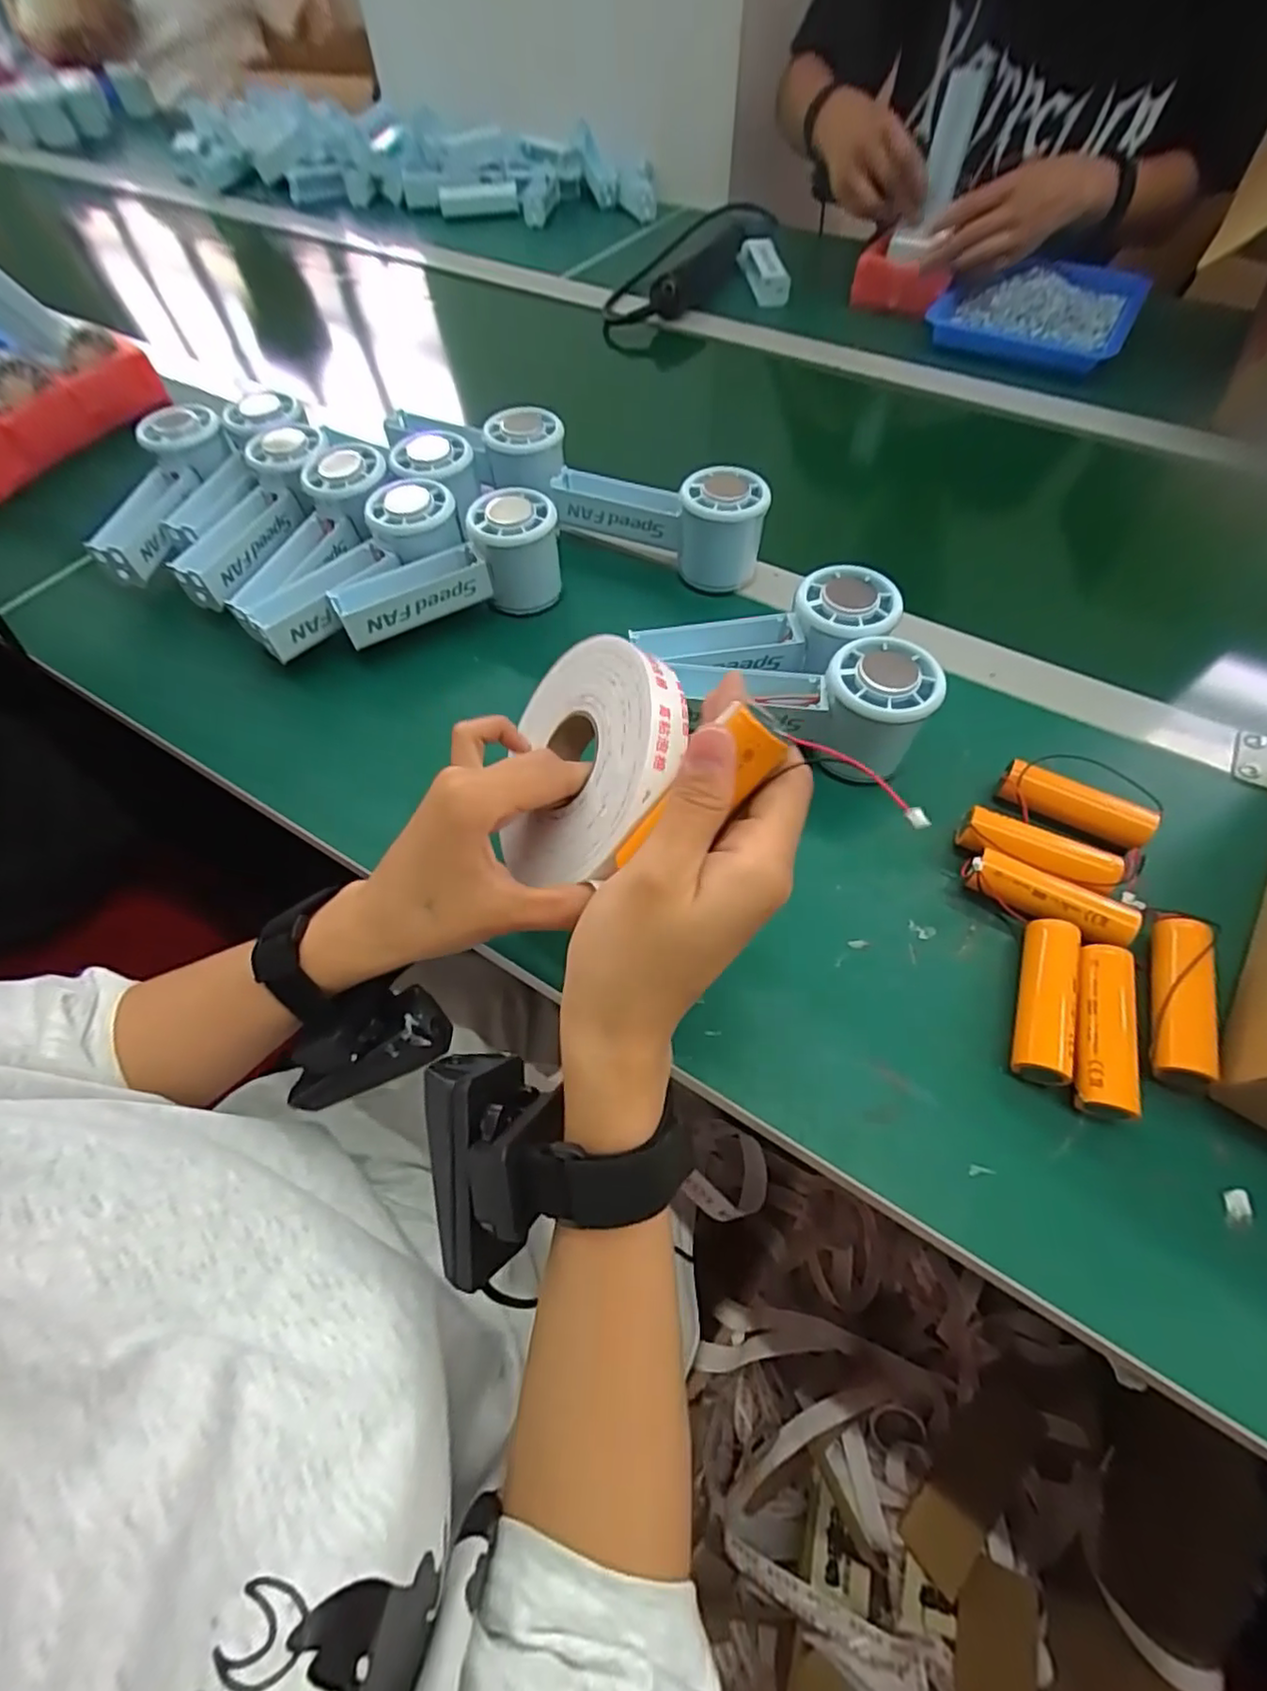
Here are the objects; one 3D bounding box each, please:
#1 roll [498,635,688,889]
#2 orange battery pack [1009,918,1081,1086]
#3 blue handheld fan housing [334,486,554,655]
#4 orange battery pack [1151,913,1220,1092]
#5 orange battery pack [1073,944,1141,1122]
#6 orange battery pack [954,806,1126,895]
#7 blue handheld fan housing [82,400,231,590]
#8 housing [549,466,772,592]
[{"bbox_3d":[-0.019,-0.036,0.268,0.098,0.012,0.105,-4,74,48],"label":"roll"},{"bbox_3d":[0.183,0.069,0.284,0.021,0.019,0.070,15,61,10],"label":"orange battery pack"},{"bbox_3d":[-0.120,-0.174,0.415,0.144,0.064,0.043,-25,62,-13],"label":"blue handheld fan housing"},{"bbox_3d":[0.240,0.066,0.279,0.023,0.025,0.073,15,61,10],"label":"orange battery pack"},{"bbox_3d":[0.201,0.080,0.275,0.023,0.021,0.073,16,61,10],"label":"orange battery pack"},{"bbox_3d":[0.201,0.006,0.320,0.071,0.022,0.025,24,63,14],"label":"orange battery pack"},{"bbox_3d":[-0.343,-0.256,0.458,0.047,0.032,0.143,8,72,6],"label":"blue handheld fan housing"},{"bbox_3d":[0.017,-0.232,0.448,0.153,0.066,0.046,19,62,12],"label":"housing"}]

